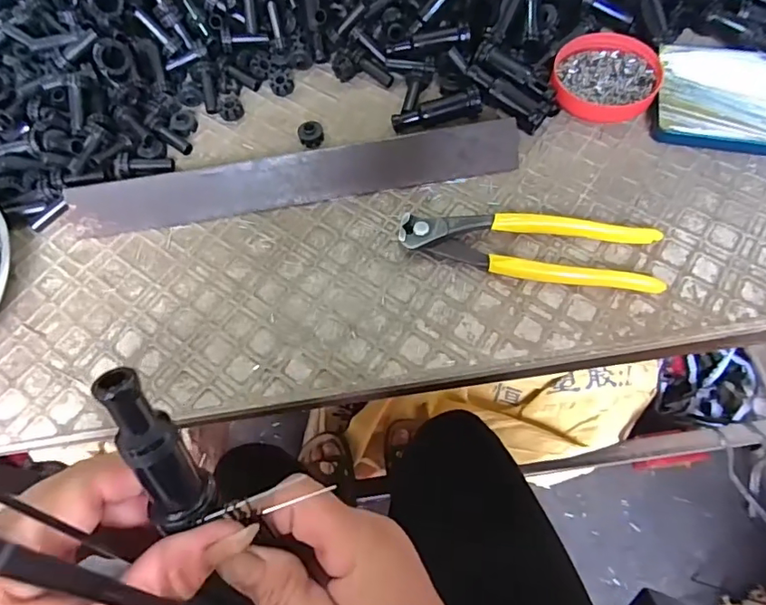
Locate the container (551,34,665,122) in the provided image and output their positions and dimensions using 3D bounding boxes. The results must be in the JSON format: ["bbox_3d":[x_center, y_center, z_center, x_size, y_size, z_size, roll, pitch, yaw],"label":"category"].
[{"bbox_3d":[0.169,-0.172,0.401,0.078,0.015,0.071,-1,67,2],"label":"container"}]

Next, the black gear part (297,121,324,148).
[{"bbox_3d":[-0.055,-0.128,0.402,0.018,0.012,0.016,-20,65,-6],"label":"black gear part"}]

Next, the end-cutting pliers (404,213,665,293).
[{"bbox_3d":[0.096,-0.040,0.348,0.166,0.011,0.052,6,65,6],"label":"end-cutting pliers"}]

